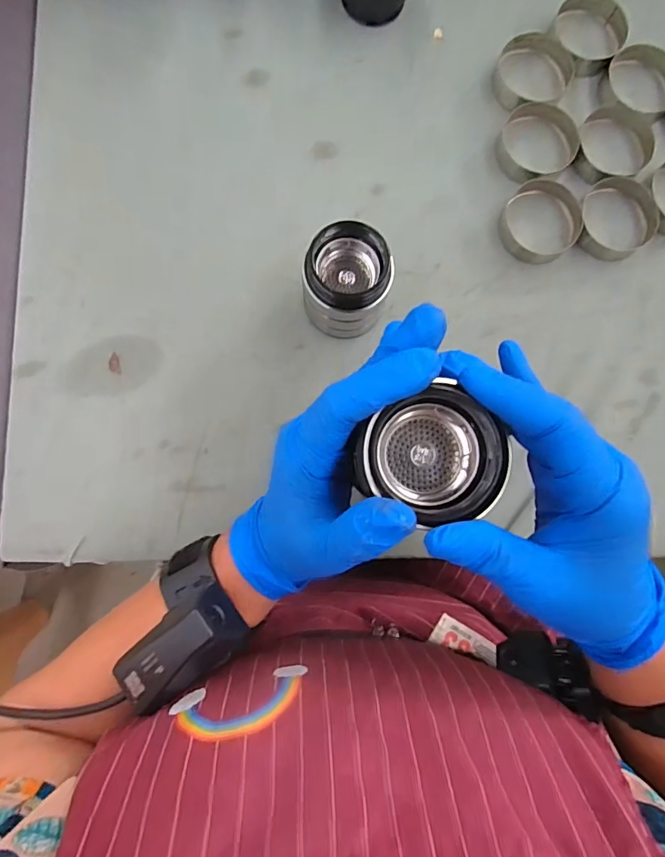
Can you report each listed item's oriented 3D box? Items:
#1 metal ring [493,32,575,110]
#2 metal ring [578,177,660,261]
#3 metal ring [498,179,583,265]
[{"bbox_3d":[0.178,-0.318,0.419,0.068,0.018,0.058,-10,83,-3],"label":"metal ring"},{"bbox_3d":[0.243,-0.180,0.406,0.070,0.020,0.065,0,83,-2],"label":"metal ring"},{"bbox_3d":[0.178,-0.176,0.398,0.063,0.021,0.068,0,83,-2],"label":"metal ring"}]

